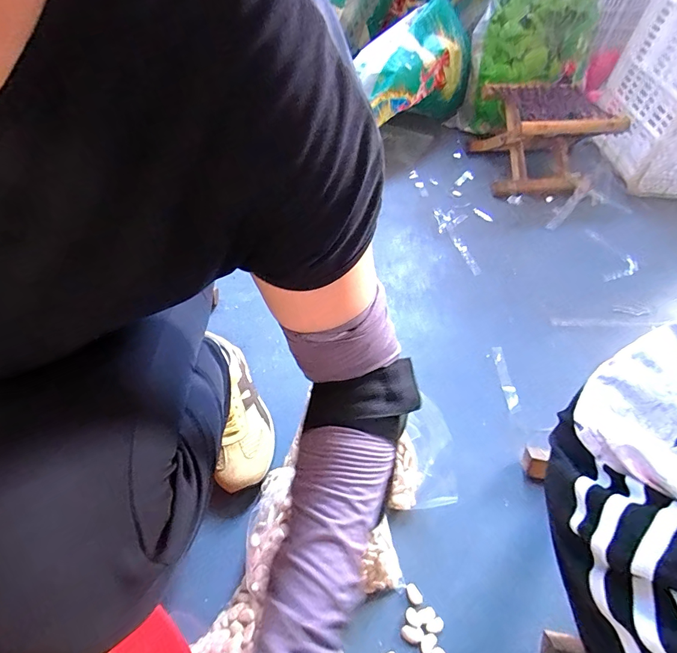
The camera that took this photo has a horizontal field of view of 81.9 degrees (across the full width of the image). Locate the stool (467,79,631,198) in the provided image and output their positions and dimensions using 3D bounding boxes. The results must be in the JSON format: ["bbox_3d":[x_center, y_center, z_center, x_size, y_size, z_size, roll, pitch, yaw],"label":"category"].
[{"bbox_3d":[0.521,-0.494,1.046,0.227,0.203,0.292,-8,52,-8],"label":"stool"}]

